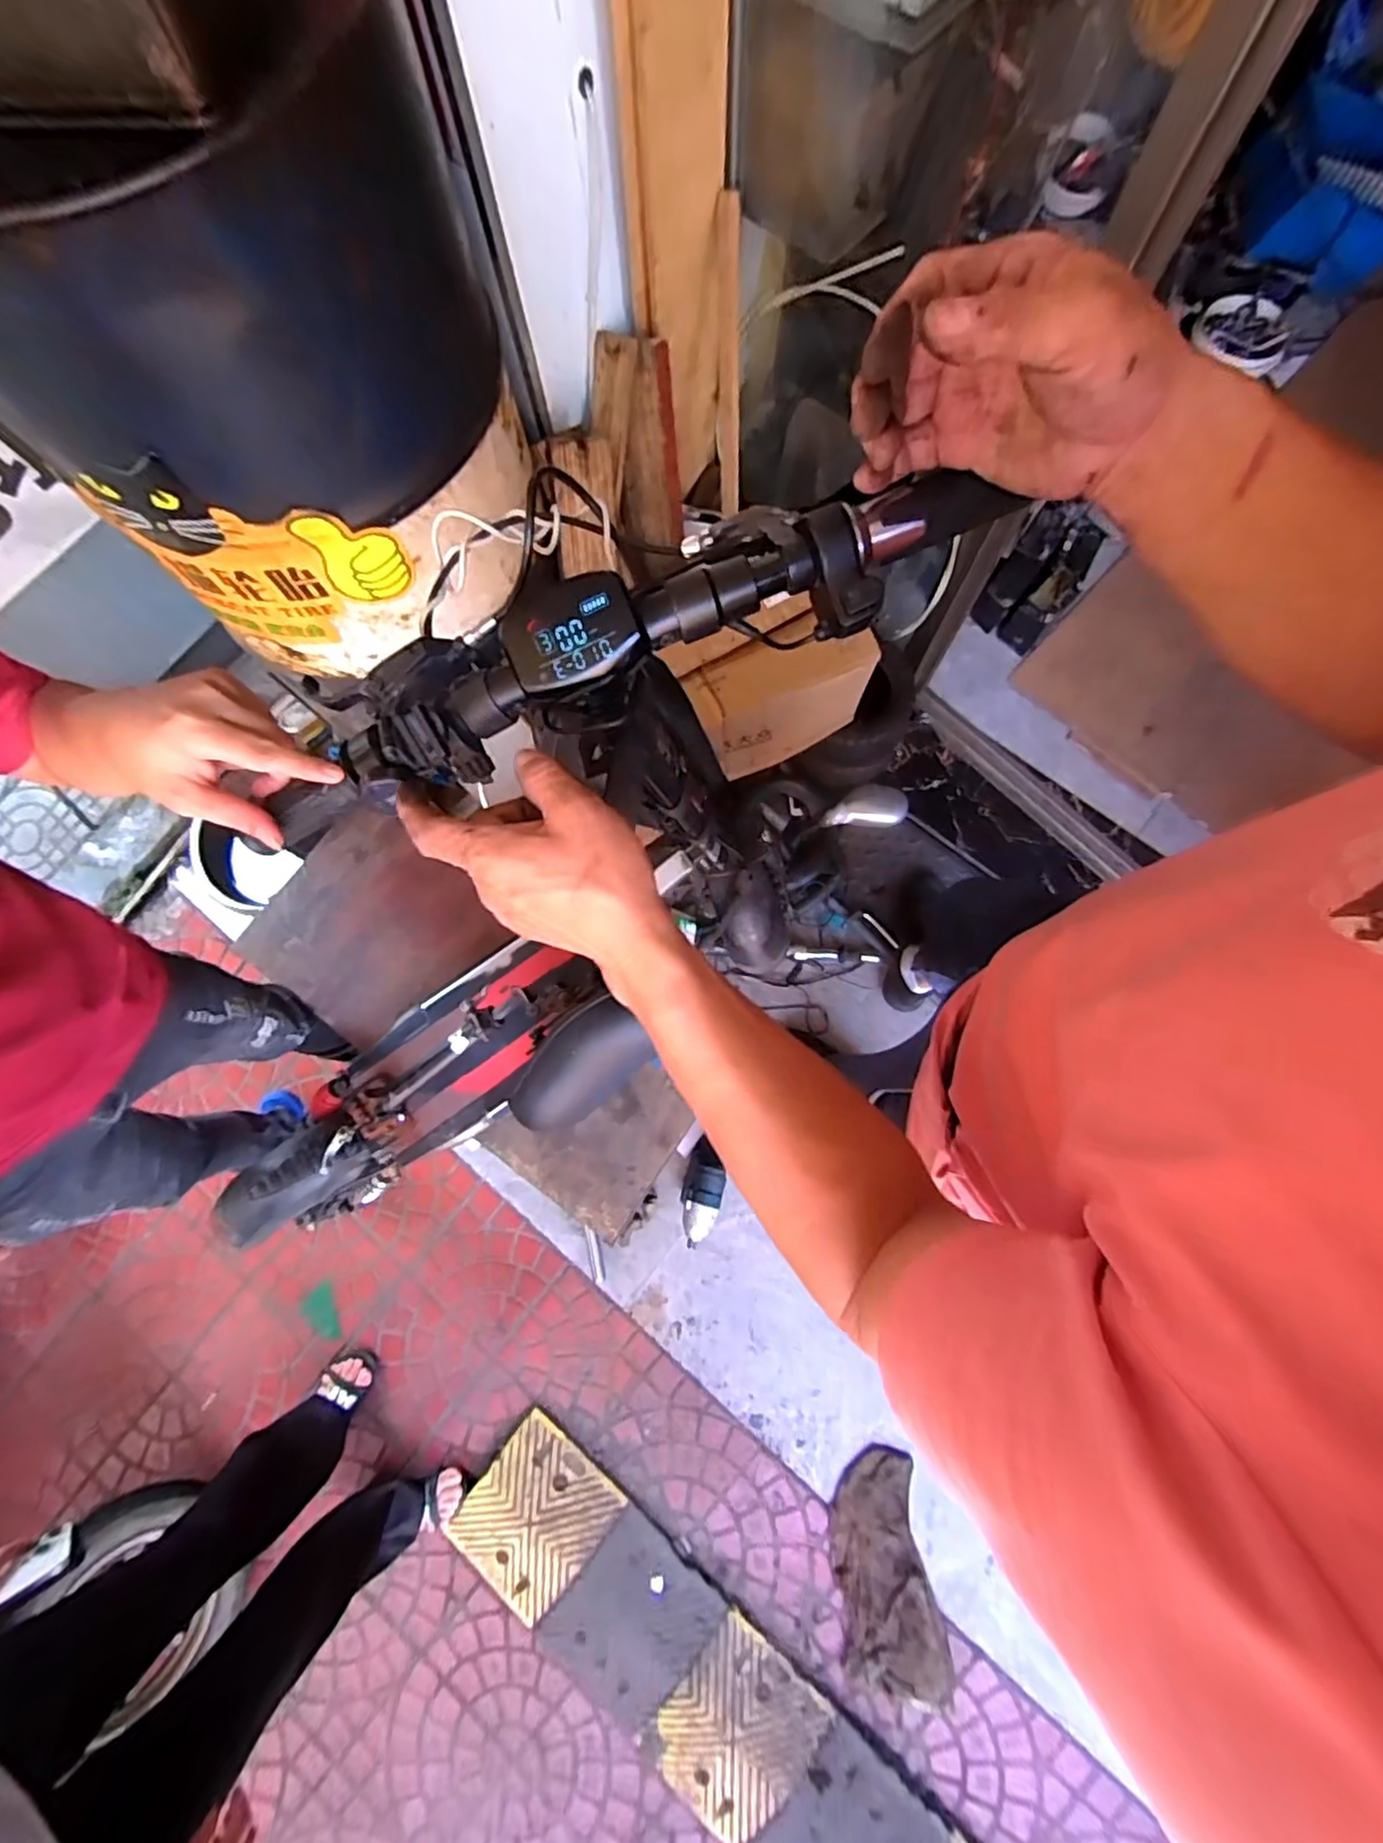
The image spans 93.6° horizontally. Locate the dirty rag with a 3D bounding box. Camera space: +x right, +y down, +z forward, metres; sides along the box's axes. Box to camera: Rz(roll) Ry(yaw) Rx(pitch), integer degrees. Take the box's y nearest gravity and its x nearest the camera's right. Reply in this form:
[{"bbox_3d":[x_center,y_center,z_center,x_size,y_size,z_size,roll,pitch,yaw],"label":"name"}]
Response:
[{"bbox_3d":[0.352,1.185,1.154,0.177,0.075,0.415,-6,78,0],"label":"dirty rag"}]

